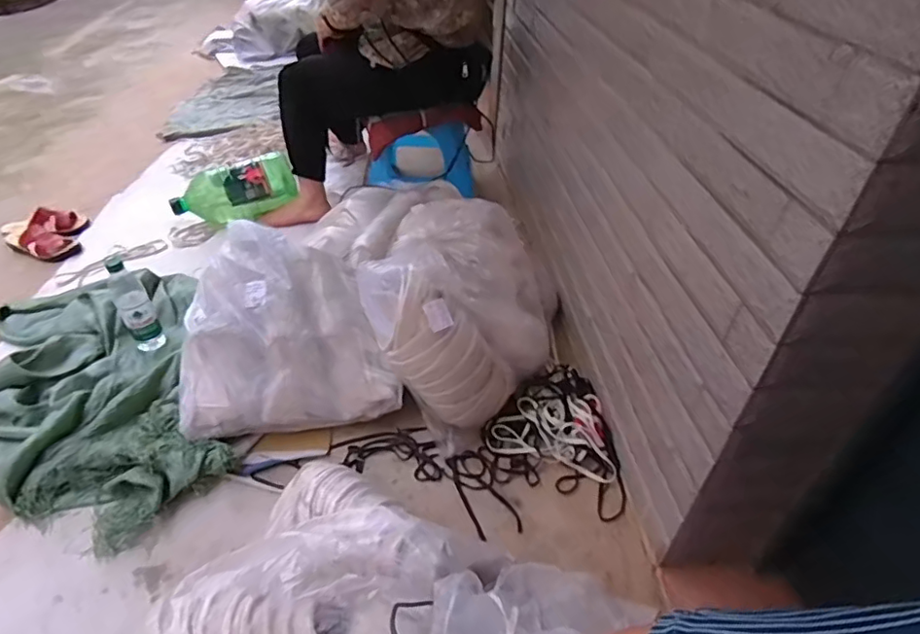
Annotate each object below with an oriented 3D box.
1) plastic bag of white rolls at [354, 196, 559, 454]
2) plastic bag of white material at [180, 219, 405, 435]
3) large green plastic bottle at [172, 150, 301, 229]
[{"bbox_3d":[0.011,-0.008,1.104,0.306,0.285,0.393,30,50,32],"label":"plastic bag of white rolls"},{"bbox_3d":[-0.328,0.018,1.067,0.384,0.233,0.323,-6,41,-9],"label":"plastic bag of white material"},{"bbox_3d":[-0.647,-0.353,1.614,0.342,0.159,0.121,-17,44,-21],"label":"large green plastic bottle"}]

